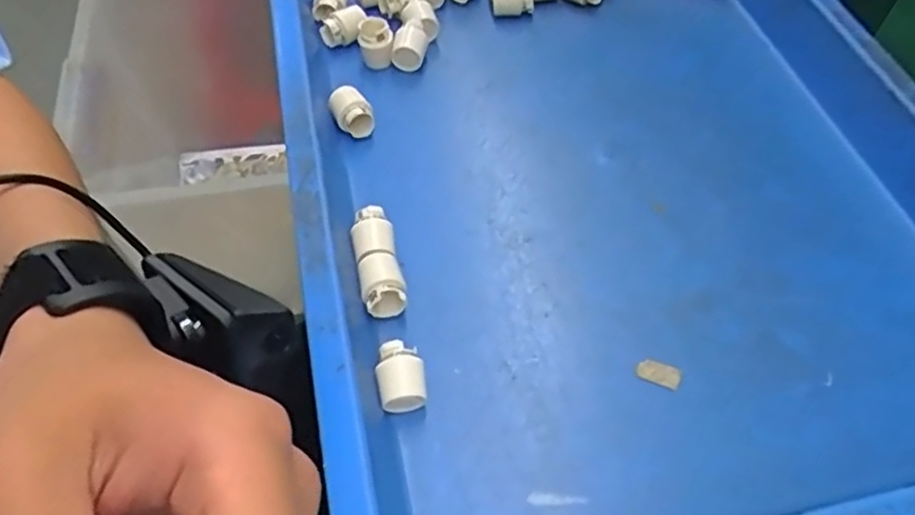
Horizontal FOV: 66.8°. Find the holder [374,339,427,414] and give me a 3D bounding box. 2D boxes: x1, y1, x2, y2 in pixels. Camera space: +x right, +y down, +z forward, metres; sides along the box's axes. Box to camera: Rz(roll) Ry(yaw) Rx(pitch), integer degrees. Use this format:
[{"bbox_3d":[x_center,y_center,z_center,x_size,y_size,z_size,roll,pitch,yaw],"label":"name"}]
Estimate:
[{"bbox_3d":[-0.025,0.053,0.304,0.020,0.020,0.026,-7,54,-5],"label":"holder"}]

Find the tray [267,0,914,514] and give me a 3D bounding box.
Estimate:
[{"bbox_3d":[0.085,-0.063,0.379,0.344,0.037,0.445,-10,54,-8],"label":"tray"}]

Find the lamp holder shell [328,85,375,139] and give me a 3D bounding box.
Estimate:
[{"bbox_3d":[-0.061,-0.081,0.402,0.020,0.021,0.031,-20,56,-14],"label":"lamp holder shell"}]

